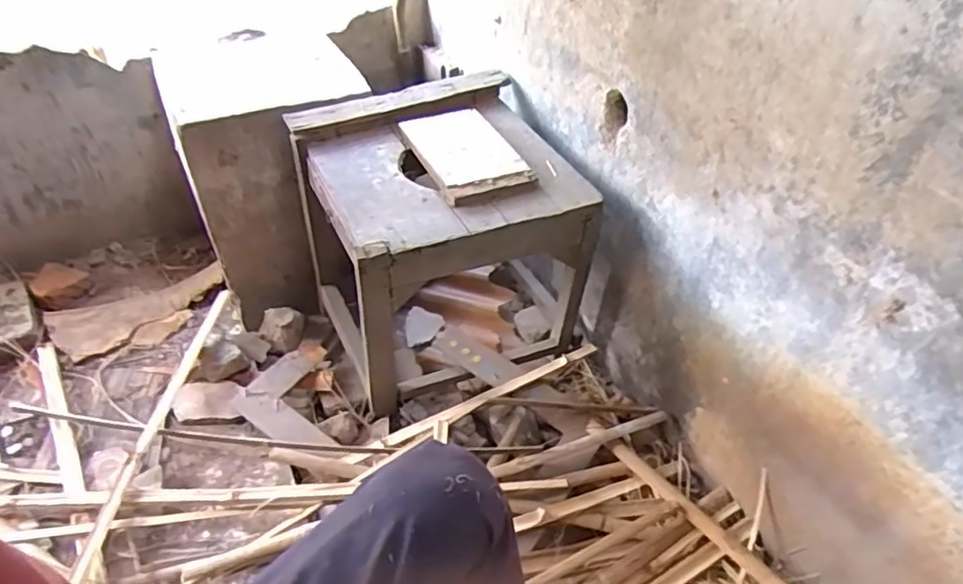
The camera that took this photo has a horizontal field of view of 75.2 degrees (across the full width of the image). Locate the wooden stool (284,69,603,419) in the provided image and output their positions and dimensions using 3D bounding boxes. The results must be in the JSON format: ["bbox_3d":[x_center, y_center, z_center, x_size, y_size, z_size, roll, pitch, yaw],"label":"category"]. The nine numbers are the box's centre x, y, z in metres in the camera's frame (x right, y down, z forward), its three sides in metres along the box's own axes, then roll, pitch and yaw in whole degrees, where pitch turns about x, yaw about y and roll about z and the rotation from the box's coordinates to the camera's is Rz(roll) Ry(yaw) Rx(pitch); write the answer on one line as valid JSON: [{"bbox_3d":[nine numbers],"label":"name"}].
[{"bbox_3d":[-0.086,-0.102,1.245,0.450,0.433,0.445,-16,45,-16],"label":"wooden stool"}]

